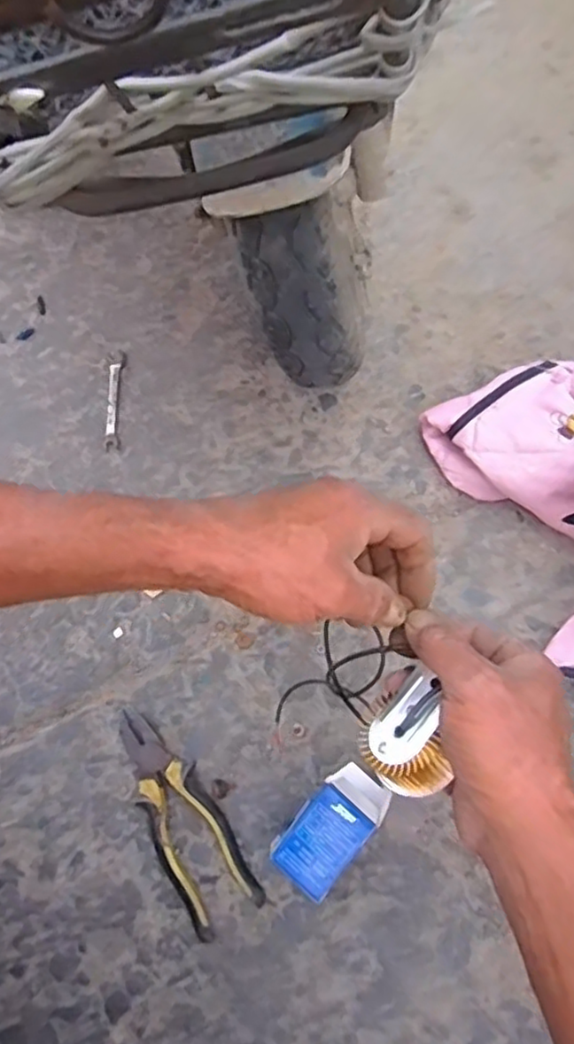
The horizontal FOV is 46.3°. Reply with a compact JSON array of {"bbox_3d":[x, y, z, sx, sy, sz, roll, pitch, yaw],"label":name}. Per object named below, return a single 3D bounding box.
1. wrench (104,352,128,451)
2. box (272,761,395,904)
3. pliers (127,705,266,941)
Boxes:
[{"bbox_3d":[-0.186,-0.132,0.726,0.020,0.004,0.119,-4,69,0],"label":"wrench"},{"bbox_3d":[0.039,0.247,0.552,0.053,0.065,0.093,41,75,15],"label":"box"},{"bbox_3d":[-0.091,0.248,0.572,0.060,0.028,0.188,-30,71,-10],"label":"pliers"}]

